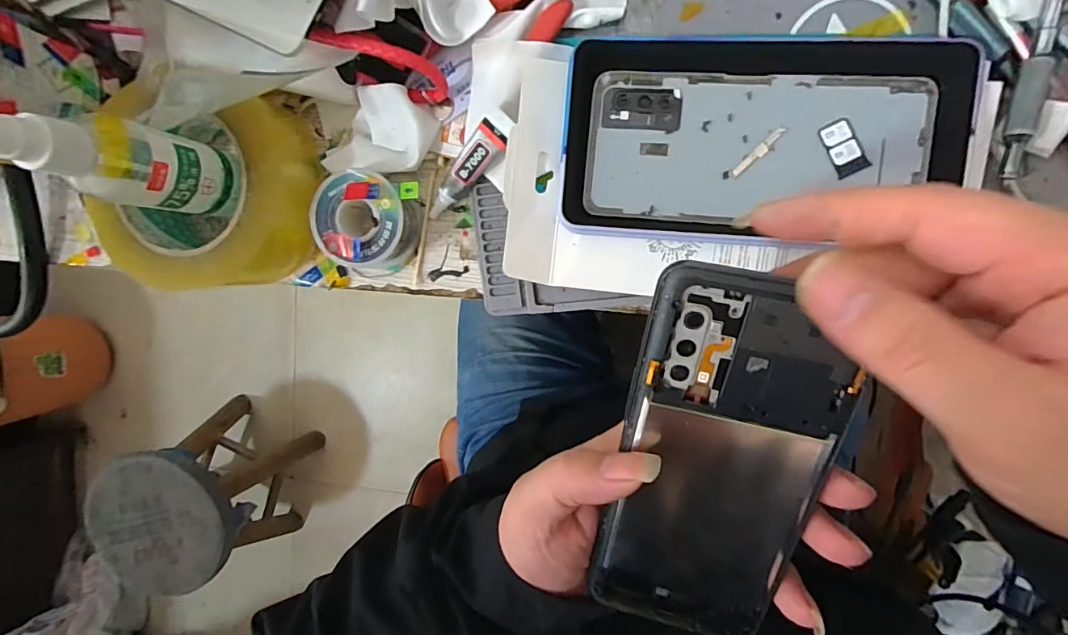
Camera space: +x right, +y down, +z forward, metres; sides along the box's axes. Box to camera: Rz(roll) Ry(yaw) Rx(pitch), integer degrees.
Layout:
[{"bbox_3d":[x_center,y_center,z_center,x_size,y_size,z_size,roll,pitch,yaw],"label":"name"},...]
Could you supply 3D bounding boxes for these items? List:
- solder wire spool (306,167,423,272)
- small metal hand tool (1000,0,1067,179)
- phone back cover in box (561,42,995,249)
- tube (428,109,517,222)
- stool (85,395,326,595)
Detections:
[{"bbox_3d":[-0.097,-0.056,0.285,0.053,0.031,0.052,1,95,8],"label":"solder wire spool"},{"bbox_3d":[0.232,-0.118,0.226,0.015,0.011,0.102,9,97,7],"label":"small metal hand tool"},{"bbox_3d":[0.110,-0.090,0.251,0.183,0.023,0.102,5,96,8],"label":"phone back cover in box"},{"bbox_3d":[-0.037,-0.083,0.276,0.018,0.007,0.071,45,117,2],"label":"tube"},{"bbox_3d":[-0.636,0.343,0.965,0.248,0.281,0.250,19,98,6],"label":"stool"}]

